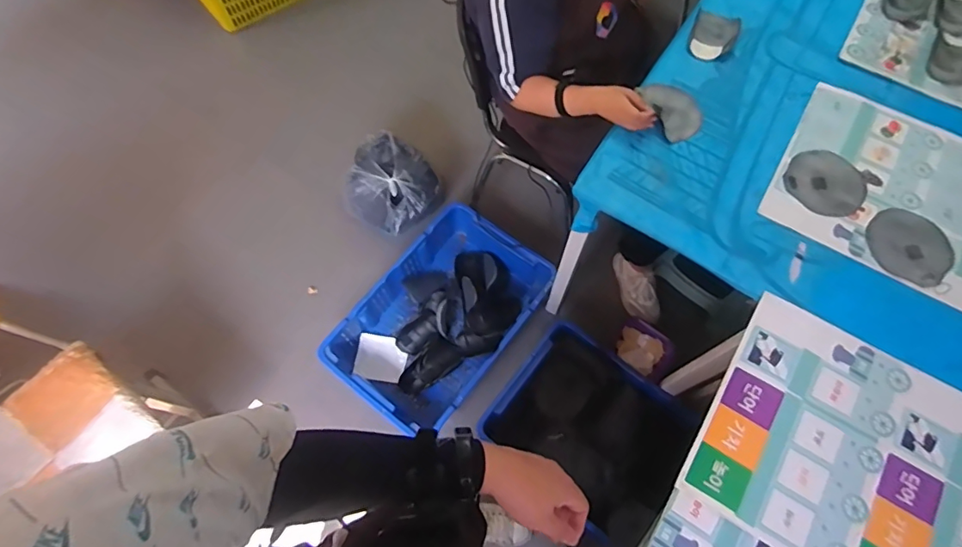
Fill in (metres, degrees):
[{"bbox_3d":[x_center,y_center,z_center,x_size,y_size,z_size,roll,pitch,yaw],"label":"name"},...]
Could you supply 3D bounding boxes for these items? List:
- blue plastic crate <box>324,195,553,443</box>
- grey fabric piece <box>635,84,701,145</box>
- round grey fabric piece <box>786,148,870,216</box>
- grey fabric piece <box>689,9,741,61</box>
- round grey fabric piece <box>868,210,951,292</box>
[{"bbox_3d":[-0.123,0.149,1.615,0.445,0.209,0.662,35,72,14],"label":"blue plastic crate"},{"bbox_3d":[0.404,-0.353,1.065,0.117,0.028,0.159,-19,68,-9],"label":"grey fabric piece"},{"bbox_3d":[0.685,-0.180,1.007,0.154,0.011,0.145,0,67,-1],"label":"round grey fabric piece"},{"bbox_3d":[0.530,-0.541,1.150,0.101,0.040,0.132,19,68,7],"label":"grey fabric piece"},{"bbox_3d":[0.810,-0.055,0.955,0.144,0.006,0.147,0,67,-1],"label":"round grey fabric piece"}]

